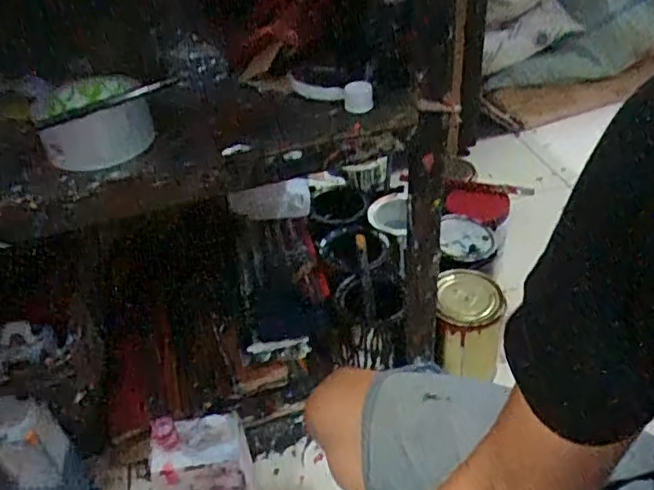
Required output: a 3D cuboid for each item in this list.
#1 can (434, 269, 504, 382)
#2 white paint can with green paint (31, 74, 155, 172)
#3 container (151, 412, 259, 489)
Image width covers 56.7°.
[{"bbox_3d":[0.203,0.117,0.873,0.089,0.120,0.116,5,41,12],"label":"can"},{"bbox_3d":[-0.214,-0.115,0.556,0.096,0.048,0.092,-3,40,3],"label":"white paint can with green paint"},{"bbox_3d":[-0.128,0.276,0.686,0.104,0.215,0.065,-6,40,-1],"label":"container"}]

